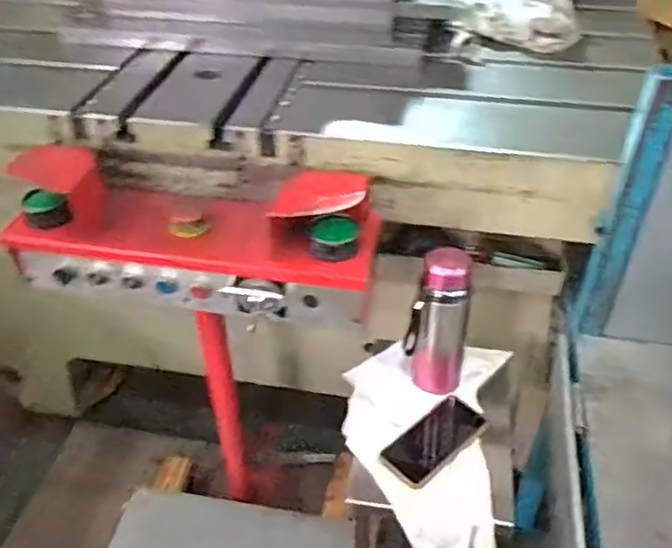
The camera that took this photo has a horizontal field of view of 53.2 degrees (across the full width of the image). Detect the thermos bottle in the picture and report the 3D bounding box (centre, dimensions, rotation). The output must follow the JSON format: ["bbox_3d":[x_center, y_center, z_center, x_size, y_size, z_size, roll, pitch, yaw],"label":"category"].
[{"bbox_3d":[0.157,0.075,1.013,0.085,0.237,0.081,12,41,15],"label":"thermos bottle"}]

